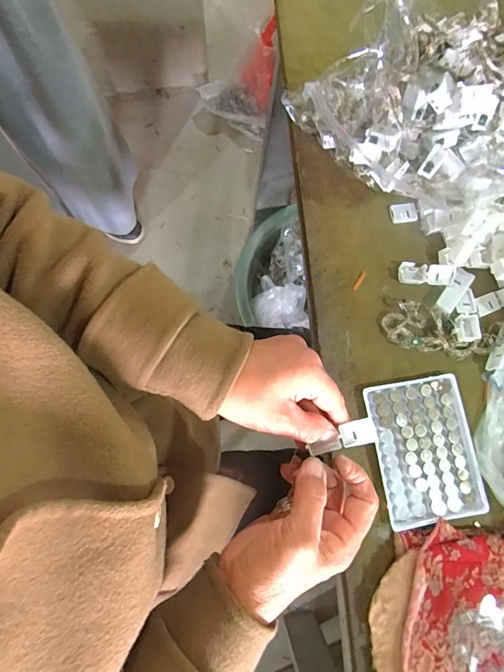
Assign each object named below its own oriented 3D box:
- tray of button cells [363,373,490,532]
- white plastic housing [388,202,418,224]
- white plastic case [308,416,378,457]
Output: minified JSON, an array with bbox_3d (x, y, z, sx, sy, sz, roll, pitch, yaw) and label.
[{"bbox_3d":[0.164,0.105,0.365,0.092,0.009,0.128,-11,80,-1],"label":"tray of button cells"},{"bbox_3d":[0.159,-0.129,0.407,0.028,0.004,0.020,-7,80,-1],"label":"white plastic housing"},{"bbox_3d":[0.072,0.084,0.312,0.056,0.006,0.019,-27,80,13],"label":"white plastic case"}]

